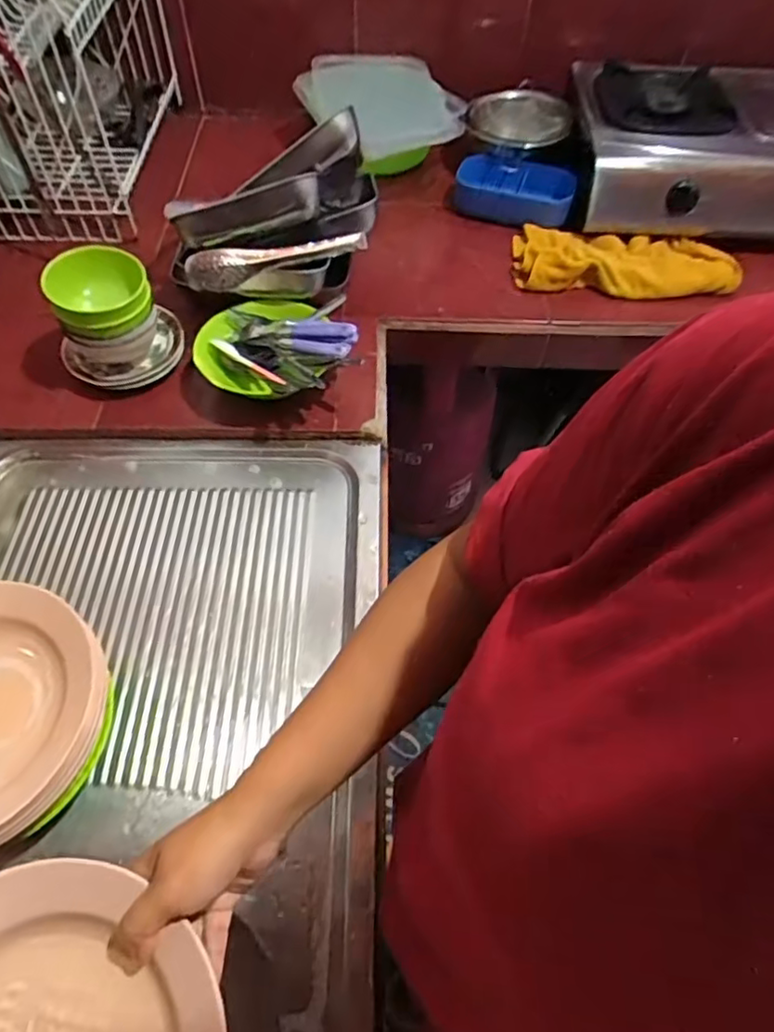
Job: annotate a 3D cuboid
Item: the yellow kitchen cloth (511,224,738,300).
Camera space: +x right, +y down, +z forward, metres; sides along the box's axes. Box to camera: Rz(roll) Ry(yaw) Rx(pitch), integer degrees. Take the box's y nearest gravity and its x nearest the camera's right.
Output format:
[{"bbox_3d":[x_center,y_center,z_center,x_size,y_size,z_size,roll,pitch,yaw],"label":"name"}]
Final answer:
[{"bbox_3d":[0.349,-0.381,0.911,0.312,0.049,0.119,7,57,3],"label":"yellow kitchen cloth"}]

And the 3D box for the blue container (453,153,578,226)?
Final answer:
[{"bbox_3d":[0.202,-0.518,0.971,0.183,0.071,0.073,17,58,9],"label":"blue container"}]

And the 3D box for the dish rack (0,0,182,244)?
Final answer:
[{"bbox_3d":[-0.486,-0.686,0.916,0.214,0.306,0.415,1,57,-1],"label":"dish rack"}]

